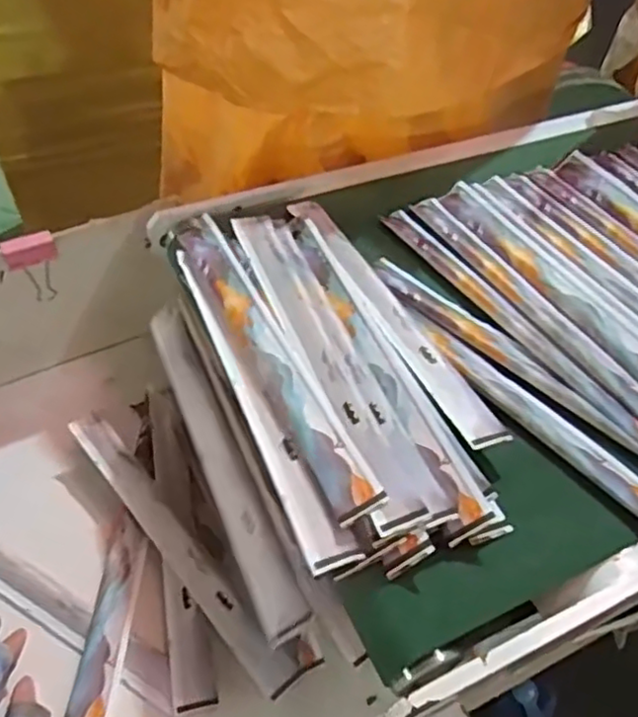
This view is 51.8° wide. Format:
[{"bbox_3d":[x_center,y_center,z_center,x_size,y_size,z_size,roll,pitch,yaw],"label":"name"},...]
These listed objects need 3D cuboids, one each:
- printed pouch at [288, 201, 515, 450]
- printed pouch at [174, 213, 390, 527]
[{"bbox_3d":[0.044,-0.042,0.481,0.033,0.006,0.272,-17,51,-20],"label":"printed pouch"},{"bbox_3d":[-0.039,-0.010,0.445,0.033,0.013,0.277,-18,52,-20],"label":"printed pouch"}]

